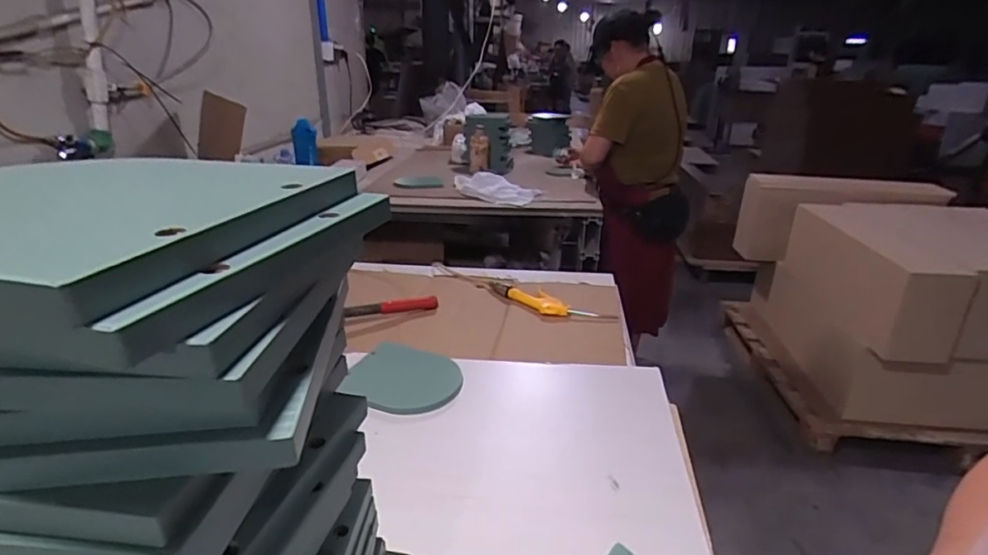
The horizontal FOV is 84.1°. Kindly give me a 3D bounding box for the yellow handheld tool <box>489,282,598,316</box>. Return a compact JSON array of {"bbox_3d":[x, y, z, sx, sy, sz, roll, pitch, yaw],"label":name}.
[{"bbox_3d":[0.081,0.045,1.116,0.248,0.033,0.058,16,26,34],"label":"yellow handheld tool"}]

